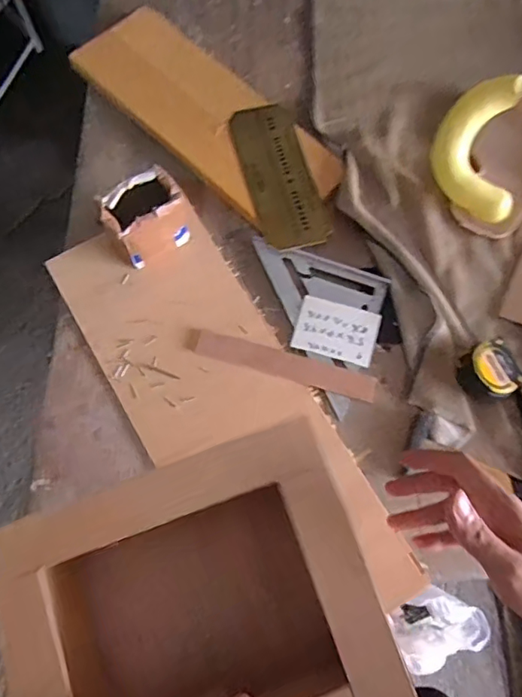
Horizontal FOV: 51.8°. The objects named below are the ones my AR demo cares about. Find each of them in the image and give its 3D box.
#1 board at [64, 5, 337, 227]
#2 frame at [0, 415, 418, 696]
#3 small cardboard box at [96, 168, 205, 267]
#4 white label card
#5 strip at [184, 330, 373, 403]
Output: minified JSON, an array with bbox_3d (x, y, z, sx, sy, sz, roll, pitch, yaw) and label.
[{"bbox_3d":[-0.078,-0.323,0.748,0.404,0.033,0.153,43,77,10],"label":"board"},{"bbox_3d":[-0.047,0.202,0.412,0.242,0.133,0.203,-19,75,-7],"label":"frame"},{"bbox_3d":[-0.134,-0.157,0.648,0.103,0.094,0.068,-36,78,-11],"label":"small cardboard box"},{"bbox_3d":[0.093,-0.023,0.659,0.095,0.004,0.073,15,73,9],"label":"white label card"},{"bbox_3d":[0.023,0.017,0.642,0.230,0.004,0.034,17,74,4],"label":"strip"}]

